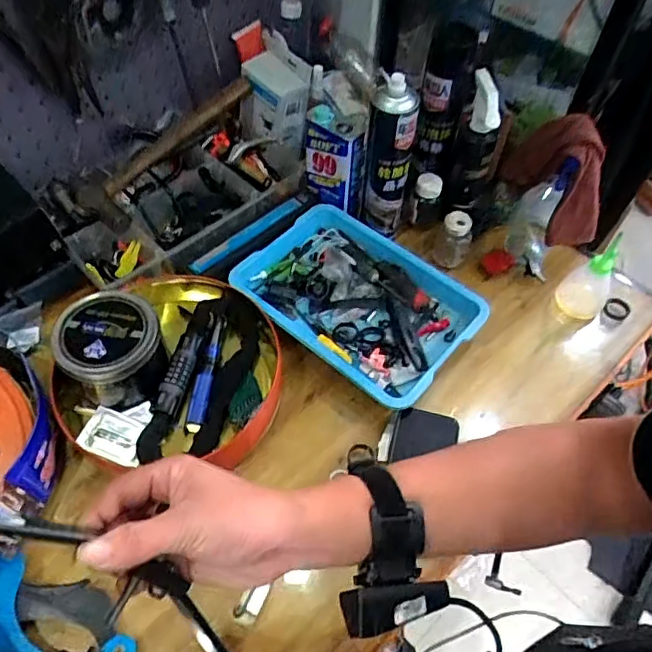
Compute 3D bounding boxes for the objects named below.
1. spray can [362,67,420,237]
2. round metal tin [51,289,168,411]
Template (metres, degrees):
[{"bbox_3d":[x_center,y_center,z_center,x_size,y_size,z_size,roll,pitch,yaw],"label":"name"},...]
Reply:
[{"bbox_3d":[0.087,-0.234,0.780,0.060,0.230,0.056,7,55,3],"label":"spray can"},{"bbox_3d":[-0.261,0.027,0.687,0.111,0.076,0.116,1,55,-1],"label":"round metal tin"}]

